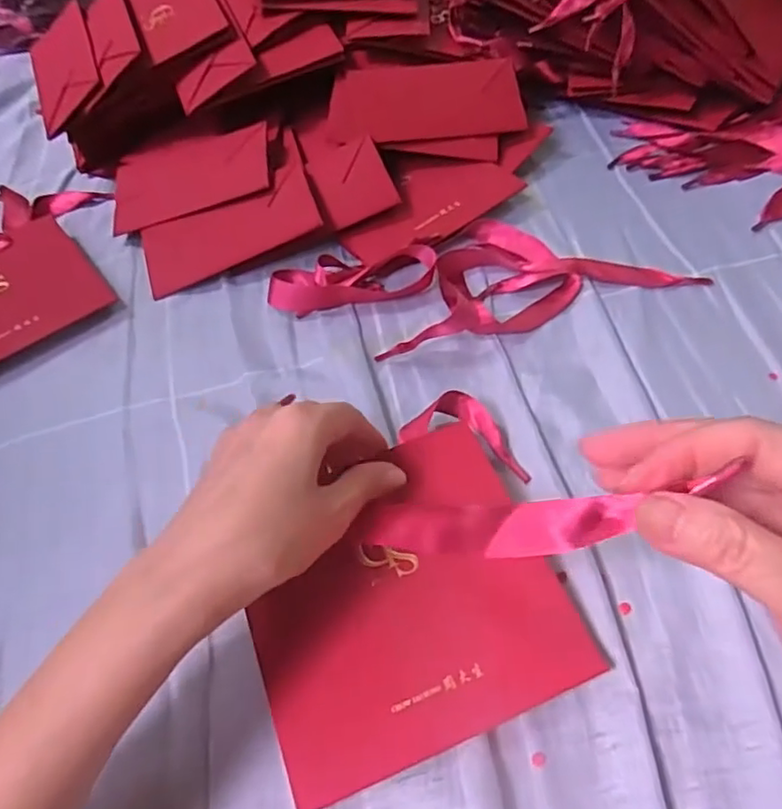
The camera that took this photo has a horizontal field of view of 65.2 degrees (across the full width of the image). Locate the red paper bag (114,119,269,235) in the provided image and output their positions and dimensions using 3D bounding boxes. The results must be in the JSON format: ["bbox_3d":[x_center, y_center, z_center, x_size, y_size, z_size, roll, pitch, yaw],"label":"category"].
[{"bbox_3d":[-0.162,-0.187,0.494,0.135,0.006,0.082,-12,66,11],"label":"red paper bag"}]

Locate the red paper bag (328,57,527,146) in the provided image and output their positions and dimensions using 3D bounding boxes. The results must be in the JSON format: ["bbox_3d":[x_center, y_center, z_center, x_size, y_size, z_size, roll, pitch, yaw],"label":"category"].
[{"bbox_3d":[0.030,-0.253,0.512,0.159,0.010,0.079,-6,73,-5],"label":"red paper bag"}]

